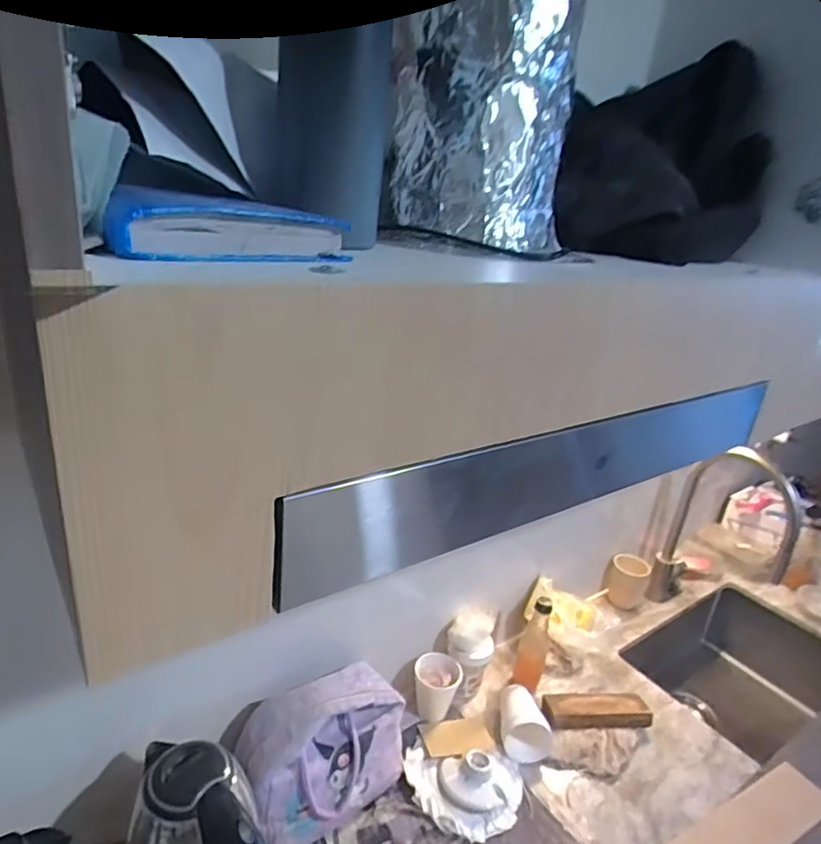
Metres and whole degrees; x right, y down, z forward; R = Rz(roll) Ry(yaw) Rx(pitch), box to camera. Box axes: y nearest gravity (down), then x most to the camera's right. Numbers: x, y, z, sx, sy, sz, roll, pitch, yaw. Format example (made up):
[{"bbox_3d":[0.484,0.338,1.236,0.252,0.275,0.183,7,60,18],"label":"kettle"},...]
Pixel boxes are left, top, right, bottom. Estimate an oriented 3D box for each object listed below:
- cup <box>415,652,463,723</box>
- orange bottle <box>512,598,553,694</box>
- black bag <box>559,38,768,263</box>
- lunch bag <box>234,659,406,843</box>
[{"bbox_3d":[0.043,0.437,0.965,0.073,0.089,0.075,6,22,-2],"label":"cup"},{"bbox_3d":[0.218,0.395,1.031,0.052,0.185,0.051,12,23,14],"label":"orange bottle"},{"bbox_3d":[0.274,-0.281,0.601,0.230,0.211,0.101,-13,29,-39],"label":"black bag"},{"bbox_3d":[-0.105,0.449,0.803,0.246,0.169,0.119,-9,27,-34],"label":"lunch bag"}]

